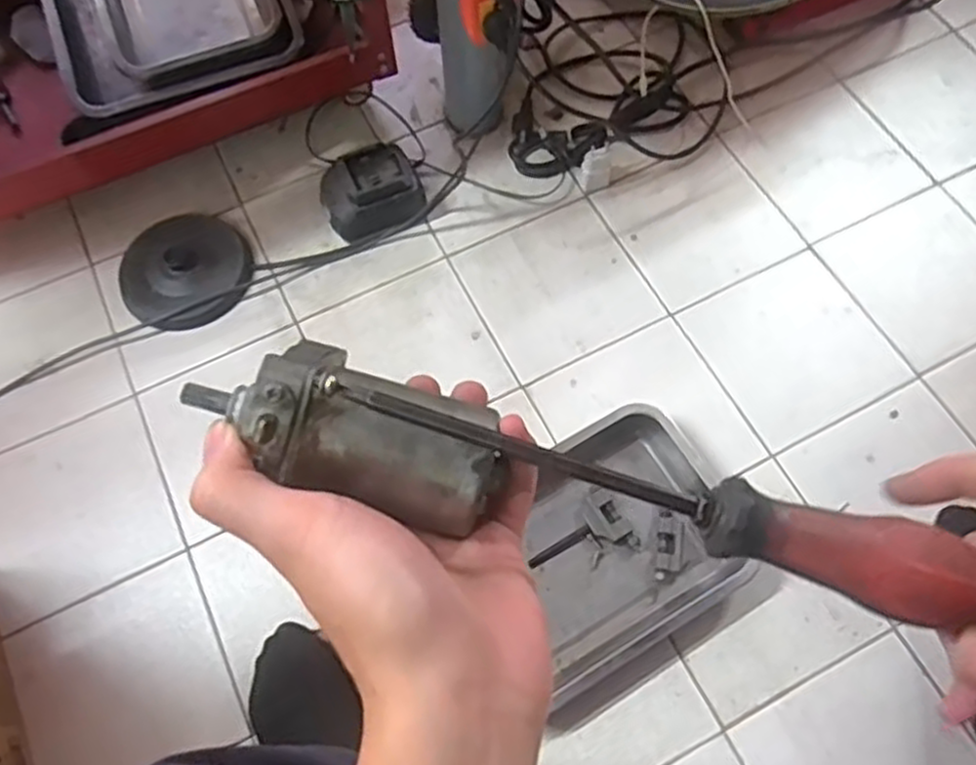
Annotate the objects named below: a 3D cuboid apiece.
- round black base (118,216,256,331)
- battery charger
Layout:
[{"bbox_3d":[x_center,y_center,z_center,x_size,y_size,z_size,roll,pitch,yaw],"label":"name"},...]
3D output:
[{"bbox_3d":[-0.371,-0.140,0.927,0.151,0.036,0.148,-1,67,1],"label":"round black base"},{"bbox_3d":[-0.145,-0.235,0.949,0.120,0.067,0.090,-25,68,-9],"label":"battery charger"}]

